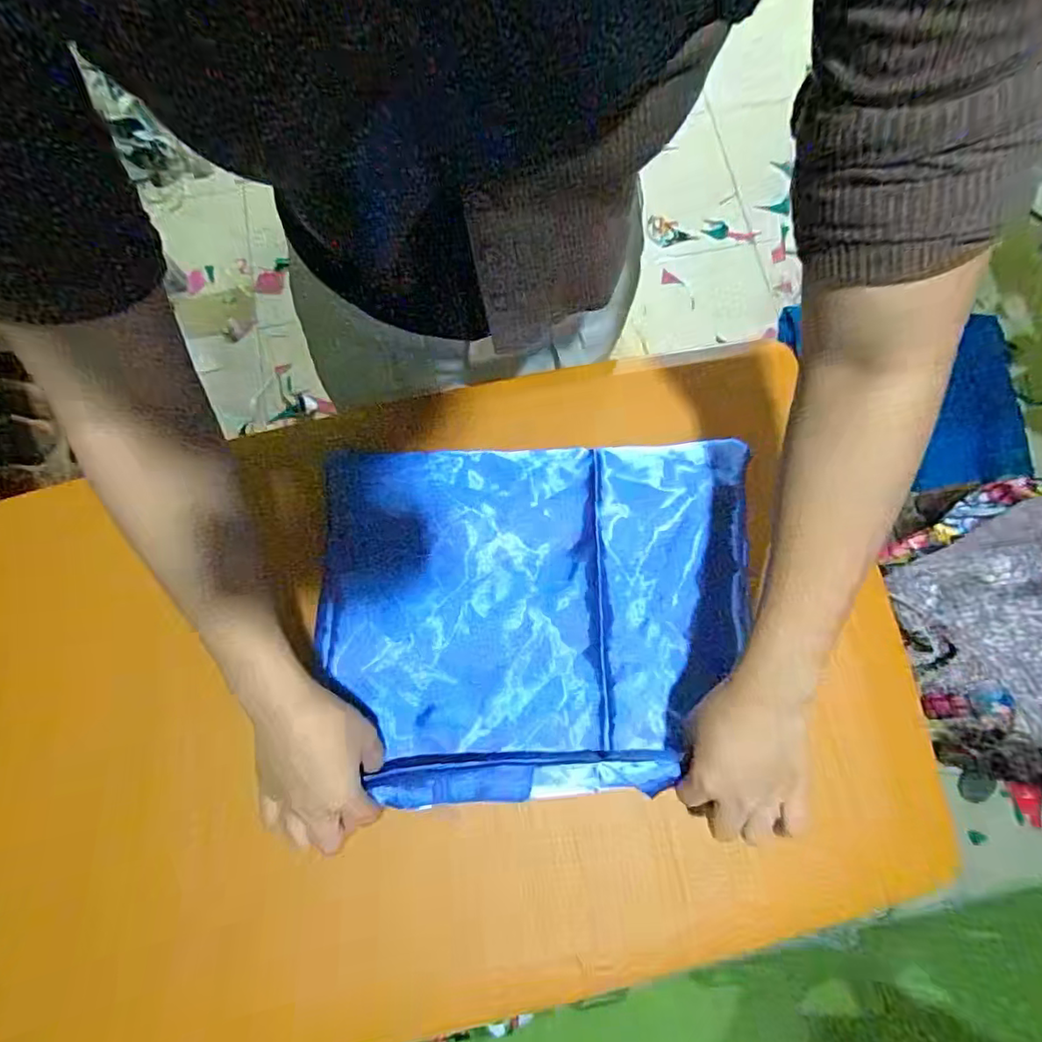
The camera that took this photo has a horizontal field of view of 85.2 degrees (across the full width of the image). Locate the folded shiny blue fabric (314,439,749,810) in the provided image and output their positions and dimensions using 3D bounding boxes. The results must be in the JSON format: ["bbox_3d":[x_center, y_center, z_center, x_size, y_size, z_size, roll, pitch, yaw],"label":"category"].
[{"bbox_3d":[0.010,0.070,0.450,0.328,0.050,0.260,-1,77,0],"label":"folded shiny blue fabric"}]

